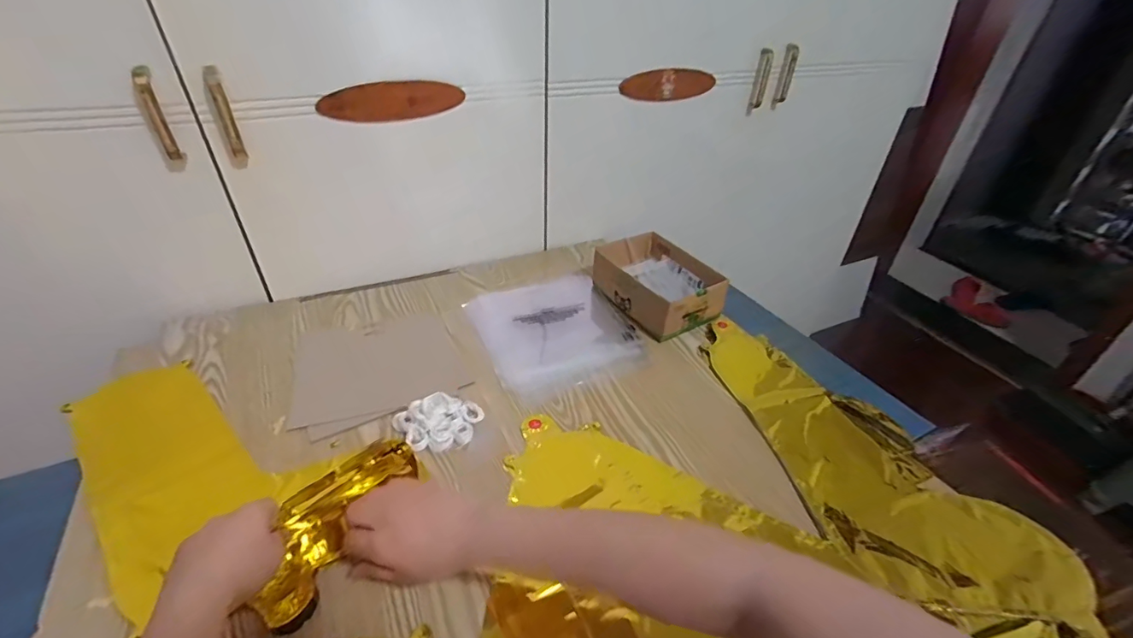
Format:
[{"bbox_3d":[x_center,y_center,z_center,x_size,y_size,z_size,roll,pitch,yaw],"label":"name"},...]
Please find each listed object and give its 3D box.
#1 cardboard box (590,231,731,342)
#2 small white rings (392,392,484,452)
[{"bbox_3d":[0.143,-0.057,0.752,0.137,0.065,0.194,-22,44,-30],"label":"cardboard box"},{"bbox_3d":[-0.144,0.116,0.541,0.094,0.026,0.060,-7,39,-15],"label":"small white rings"}]

